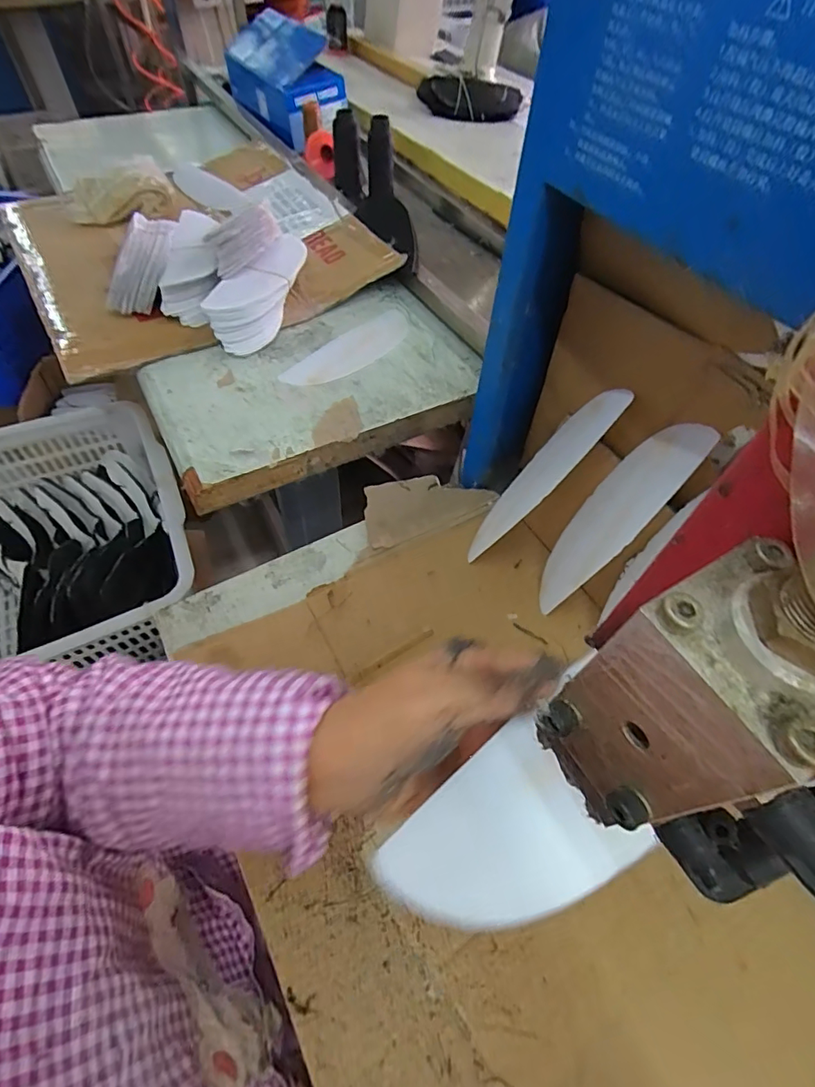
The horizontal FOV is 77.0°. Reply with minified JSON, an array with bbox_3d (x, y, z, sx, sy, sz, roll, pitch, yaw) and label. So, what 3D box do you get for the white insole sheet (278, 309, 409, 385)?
[{"bbox_3d":[-0.071,-0.259,0.683,0.070,0.007,0.215,35,60,19],"label":"white insole sheet"}]

